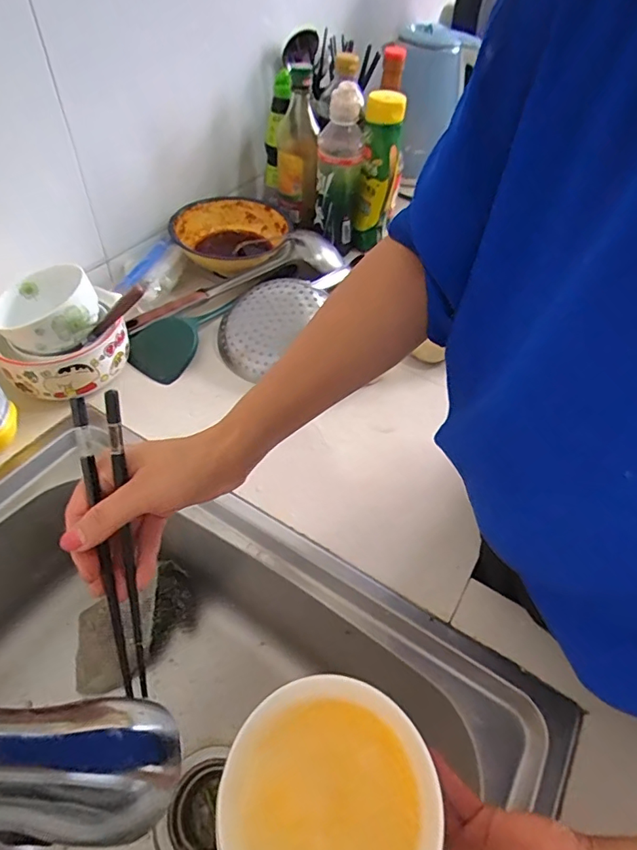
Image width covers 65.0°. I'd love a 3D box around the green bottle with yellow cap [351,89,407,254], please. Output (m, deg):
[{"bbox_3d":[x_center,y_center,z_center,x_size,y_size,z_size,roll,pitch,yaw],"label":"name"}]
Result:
[{"bbox_3d":[0.088,-0.376,0.754,0.054,0.207,0.053,6,49,0],"label":"green bottle with yellow cap"}]

